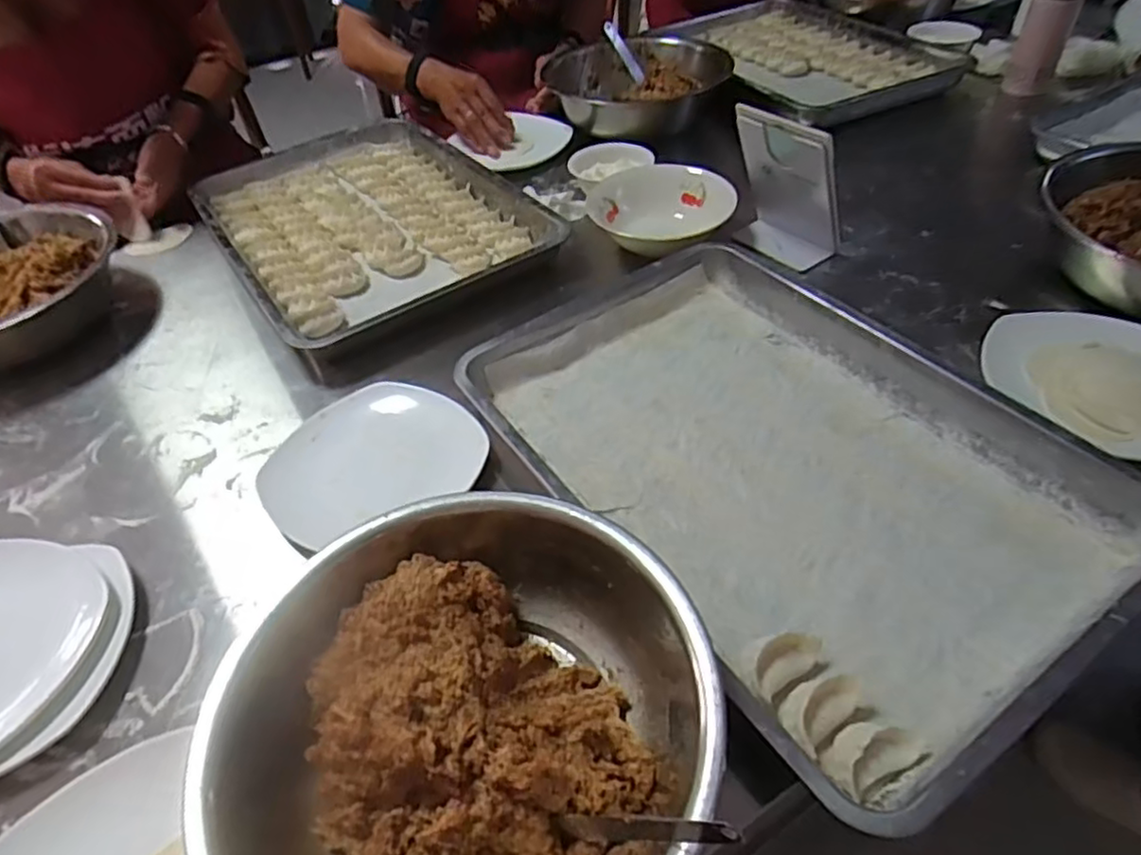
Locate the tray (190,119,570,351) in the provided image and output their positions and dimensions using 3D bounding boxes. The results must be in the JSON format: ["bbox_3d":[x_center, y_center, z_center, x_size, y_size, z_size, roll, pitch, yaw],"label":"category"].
[{"bbox_3d":[-0.269,-0.275,0.888,0.342,0.043,0.476,-29,51,-21],"label":"tray"}]

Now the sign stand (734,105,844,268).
[{"bbox_3d":[0.243,-0.268,0.750,0.064,0.153,0.121,-35,53,-24],"label":"sign stand"}]

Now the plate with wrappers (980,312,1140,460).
[{"bbox_3d":[0.467,-0.037,0.592,0.184,0.033,0.173,-3,47,3],"label":"plate with wrappers"}]

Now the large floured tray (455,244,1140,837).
[{"bbox_3d":[0.158,0.016,0.561,0.332,0.048,0.487,-29,51,-20],"label":"large floured tray"}]

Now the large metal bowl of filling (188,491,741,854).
[{"bbox_3d":[-0.059,0.176,0.397,0.274,0.095,0.265,-3,47,3],"label":"large metal bowl of filling"}]

